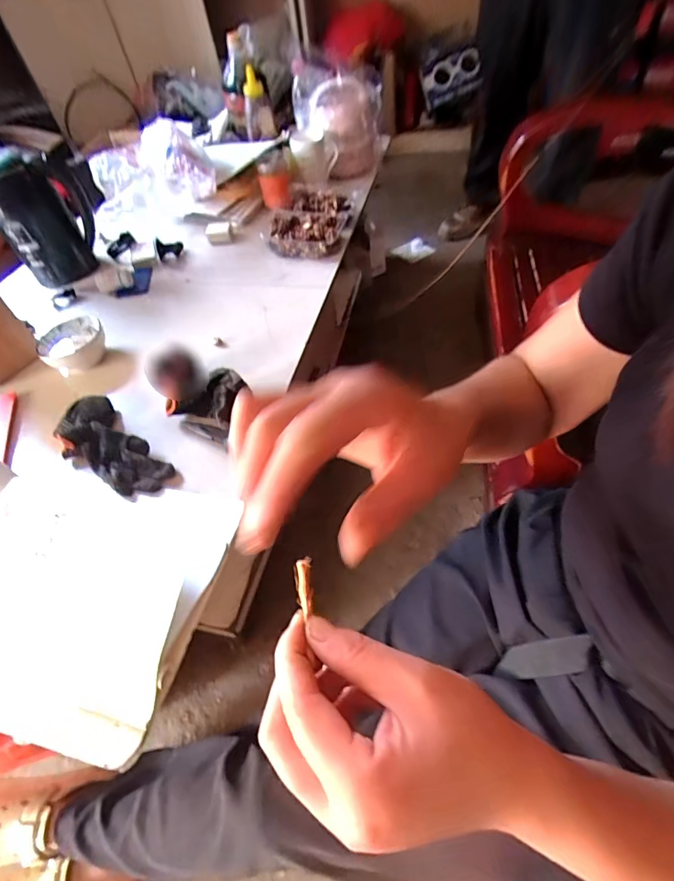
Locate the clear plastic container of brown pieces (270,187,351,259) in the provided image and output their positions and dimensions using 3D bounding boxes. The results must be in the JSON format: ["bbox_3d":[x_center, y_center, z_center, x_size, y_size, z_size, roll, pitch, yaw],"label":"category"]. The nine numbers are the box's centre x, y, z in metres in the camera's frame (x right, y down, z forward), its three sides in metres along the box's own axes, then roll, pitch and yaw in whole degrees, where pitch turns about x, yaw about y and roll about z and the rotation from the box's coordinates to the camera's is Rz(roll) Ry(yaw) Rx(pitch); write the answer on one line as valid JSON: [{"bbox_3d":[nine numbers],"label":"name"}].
[{"bbox_3d":[-0.055,-0.497,0.982,0.161,0.072,0.250,8,47,14],"label":"clear plastic container of brown pieces"}]

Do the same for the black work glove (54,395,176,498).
[{"bbox_3d":[-0.336,0.008,0.628,0.223,0.040,0.096,34,64,27],"label":"black work glove"}]

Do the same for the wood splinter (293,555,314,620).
[{"bbox_3d":[-0.017,0.074,0.219,0.009,0.005,0.028,-7,72,0],"label":"wood splinter"}]

